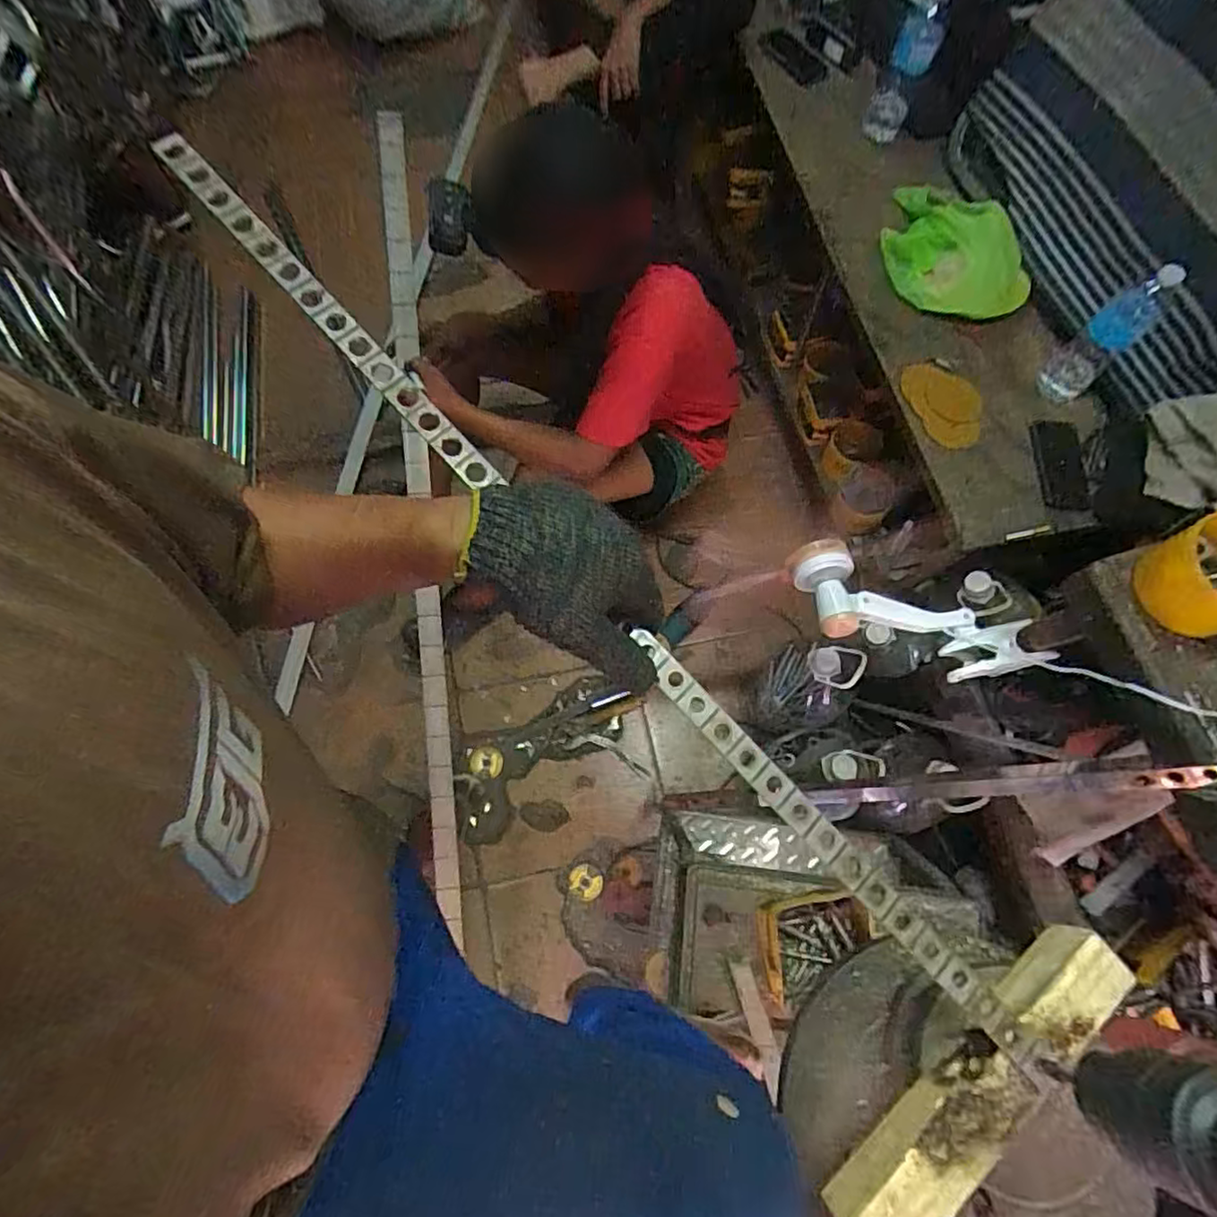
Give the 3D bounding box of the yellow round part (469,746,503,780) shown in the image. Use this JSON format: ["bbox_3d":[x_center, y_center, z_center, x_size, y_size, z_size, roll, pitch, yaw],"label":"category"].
[{"bbox_3d":[-0.263,0.330,1.384,0.067,0.017,0.067,1,70,-2],"label":"yellow round part"}]

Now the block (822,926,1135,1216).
[{"bbox_3d":[0.224,0.286,0.388,0.228,0.031,0.043,-38,75,-14],"label":"block"}]

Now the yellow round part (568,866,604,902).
[{"bbox_3d":[-0.045,0.561,1.317,0.065,0.006,0.071,1,70,-2],"label":"yellow round part"}]

